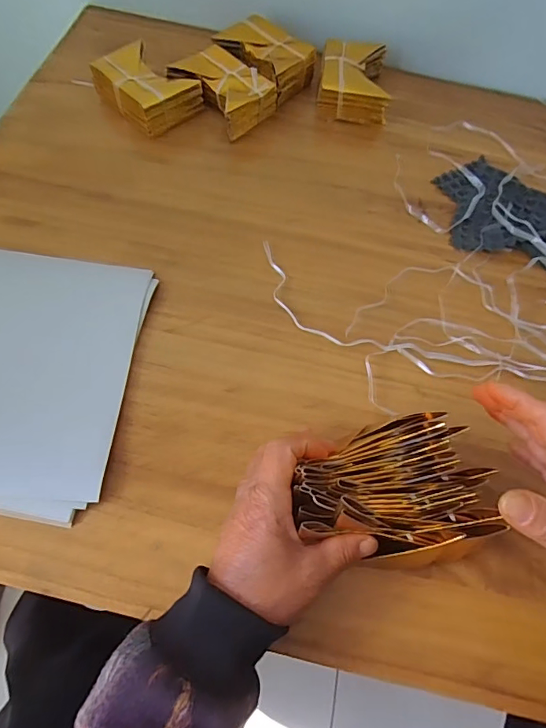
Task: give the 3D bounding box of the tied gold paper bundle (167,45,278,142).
[{"bbox_3d":[-0.057,-0.311,0.525,0.104,0.045,0.074,39,68,15],"label":"tied gold paper bundle"}]

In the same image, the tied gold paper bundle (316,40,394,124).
[{"bbox_3d":[0.096,-0.337,0.548,0.079,0.040,0.114,7,64,0],"label":"tied gold paper bundle"}]

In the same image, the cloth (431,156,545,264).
[{"bbox_3d":[0.272,-0.147,0.477,0.207,0.023,0.129,31,66,11],"label":"cloth"}]

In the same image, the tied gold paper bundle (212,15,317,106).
[{"bbox_3d":[-0.014,-0.366,0.553,0.111,0.047,0.077,33,67,12],"label":"tied gold paper bundle"}]

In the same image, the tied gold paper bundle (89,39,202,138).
[{"bbox_3d":[-0.143,-0.311,0.518,0.101,0.046,0.078,41,69,16],"label":"tied gold paper bundle"}]

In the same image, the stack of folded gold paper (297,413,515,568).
[{"bbox_3d":[0.076,0.087,0.305,0.121,0.049,0.093,-12,65,-9],"label":"stack of folded gold paper"}]

